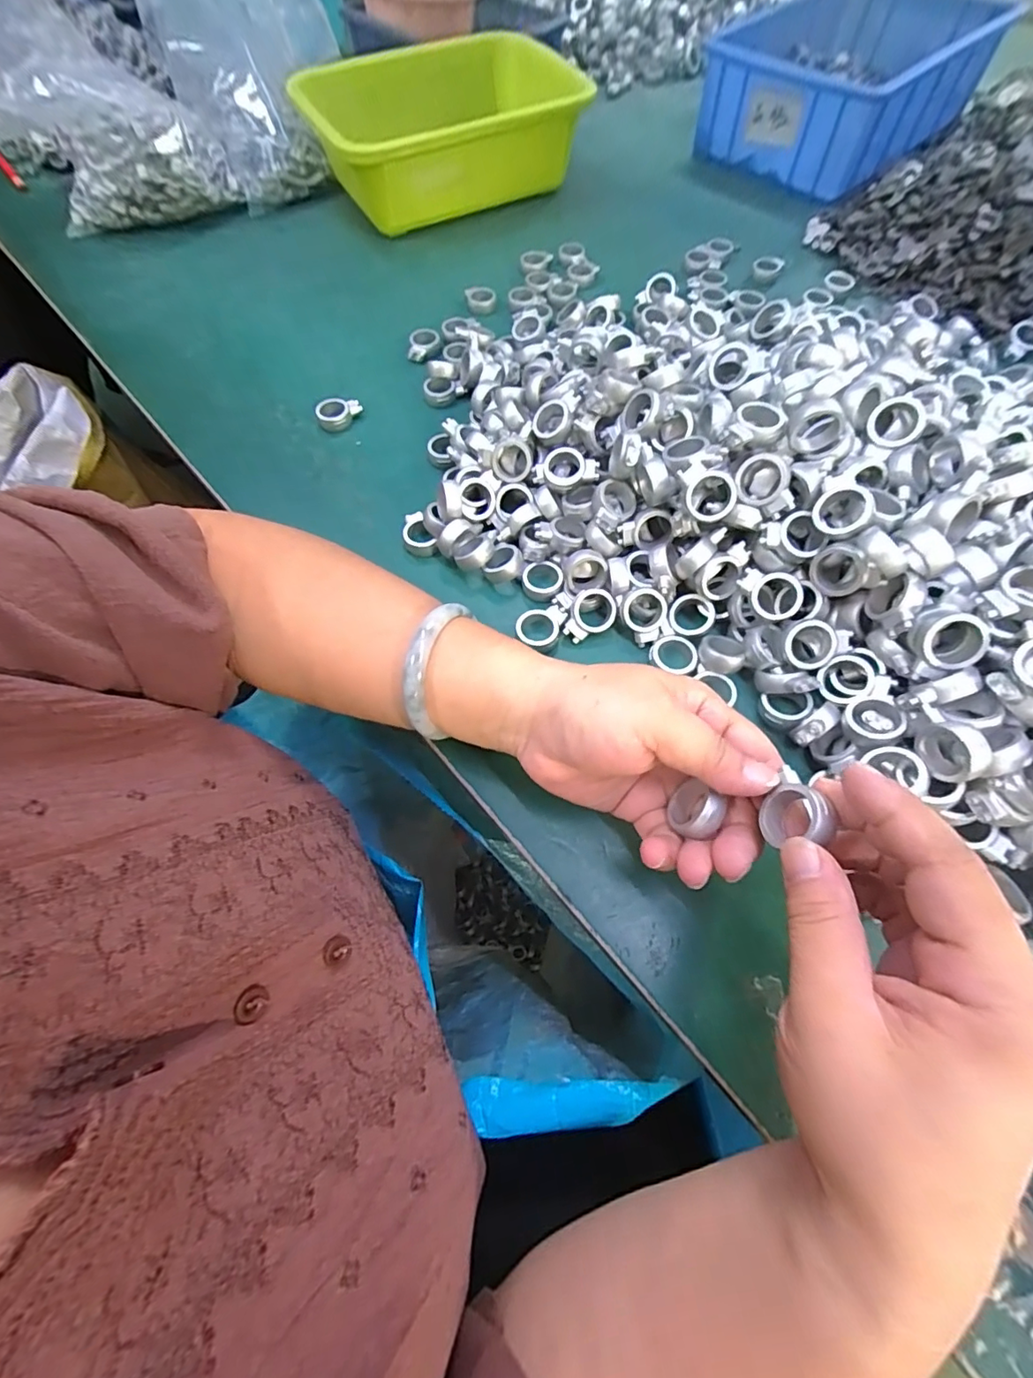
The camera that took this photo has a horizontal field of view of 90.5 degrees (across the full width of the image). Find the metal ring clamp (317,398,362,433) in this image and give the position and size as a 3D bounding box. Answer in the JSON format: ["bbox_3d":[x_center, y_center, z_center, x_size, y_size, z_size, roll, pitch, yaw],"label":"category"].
[{"bbox_3d":[-0.136,-0.213,0.394,0.035,0.015,0.023,-21,66,-8],"label":"metal ring clamp"}]

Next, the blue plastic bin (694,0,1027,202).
[{"bbox_3d":[0.365,-0.668,0.563,0.205,0.093,0.299,39,71,18],"label":"blue plastic bin"}]

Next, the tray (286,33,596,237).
[{"bbox_3d":[-0.069,-0.559,0.525,0.262,0.090,0.182,-25,66,-10],"label":"tray"}]

